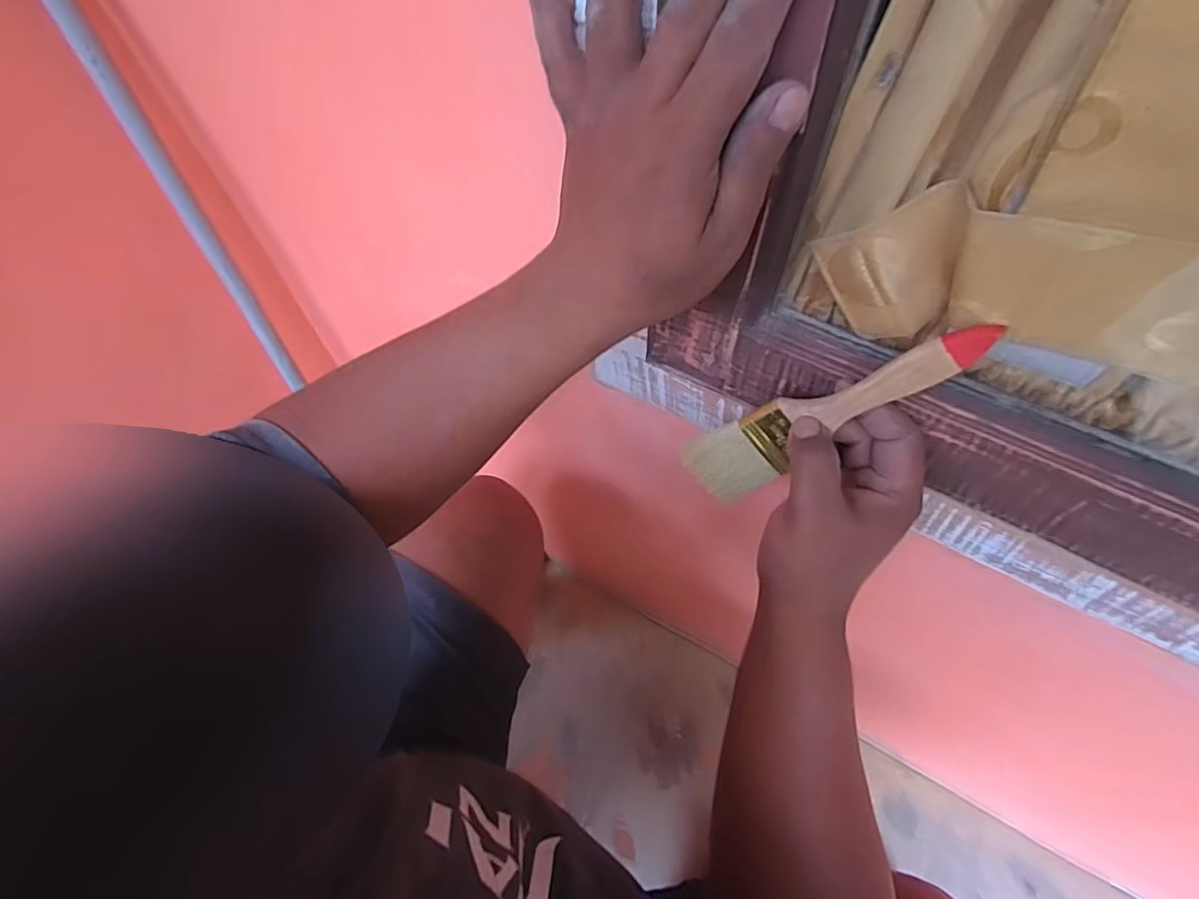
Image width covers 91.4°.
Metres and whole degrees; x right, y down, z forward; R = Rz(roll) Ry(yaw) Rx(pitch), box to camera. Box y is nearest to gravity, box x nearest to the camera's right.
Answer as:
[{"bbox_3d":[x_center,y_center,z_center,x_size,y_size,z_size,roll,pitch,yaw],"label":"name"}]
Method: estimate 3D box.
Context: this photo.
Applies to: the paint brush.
[{"bbox_3d":[0.121,-0.018,0.318,0.042,0.169,0.012,56,38,-1],"label":"paint brush"}]

